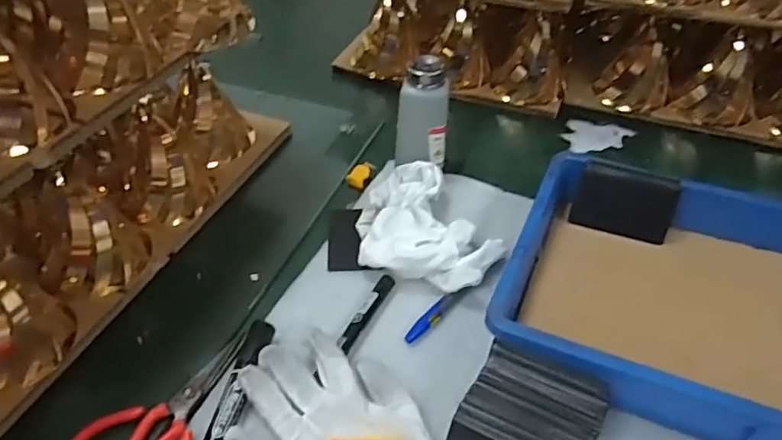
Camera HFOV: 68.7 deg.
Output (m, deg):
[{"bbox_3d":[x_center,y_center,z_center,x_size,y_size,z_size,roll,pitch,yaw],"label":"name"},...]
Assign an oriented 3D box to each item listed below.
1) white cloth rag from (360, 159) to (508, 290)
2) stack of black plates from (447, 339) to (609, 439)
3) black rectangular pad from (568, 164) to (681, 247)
[{"bbox_3d":[0.023,0.008,0.549,0.120,0.037,0.172,-24,53,-19],"label":"white cloth rag"},{"bbox_3d":[0.092,0.147,0.395,0.087,0.047,0.096,21,48,21],"label":"stack of black plates"},{"bbox_3d":[0.225,-0.017,0.552,0.090,0.061,0.014,14,15,11],"label":"black rectangular pad"}]

